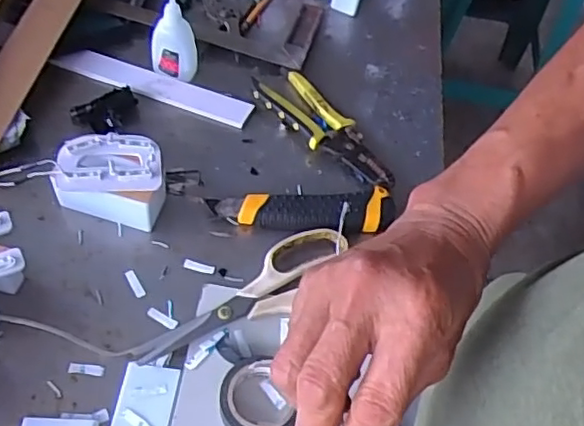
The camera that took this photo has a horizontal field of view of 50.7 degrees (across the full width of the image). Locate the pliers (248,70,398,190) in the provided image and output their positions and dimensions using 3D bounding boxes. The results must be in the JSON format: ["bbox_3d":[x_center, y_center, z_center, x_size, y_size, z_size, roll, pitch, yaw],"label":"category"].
[{"bbox_3d":[0.035,-0.082,0.595,0.055,0.026,0.162,-35,64,-25],"label":"pliers"}]

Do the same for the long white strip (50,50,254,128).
[{"bbox_3d":[-0.136,-0.127,0.610,0.194,0.007,0.030,18,70,2],"label":"long white strip"}]

